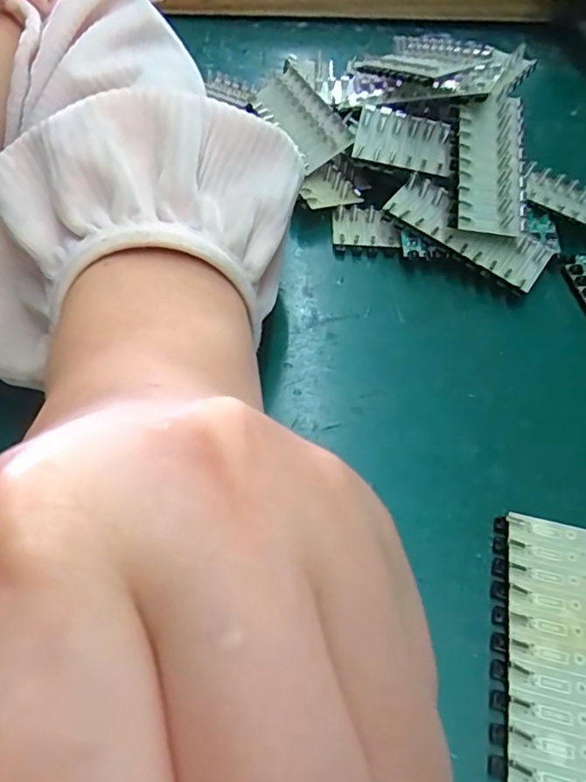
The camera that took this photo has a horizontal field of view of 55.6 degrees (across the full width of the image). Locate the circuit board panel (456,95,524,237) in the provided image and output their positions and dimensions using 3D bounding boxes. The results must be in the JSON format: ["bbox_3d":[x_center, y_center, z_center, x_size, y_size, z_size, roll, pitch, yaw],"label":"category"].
[{"bbox_3d":[0.096,-0.110,0.268,0.032,0.007,0.073,7,75,3],"label":"circuit board panel"}]

